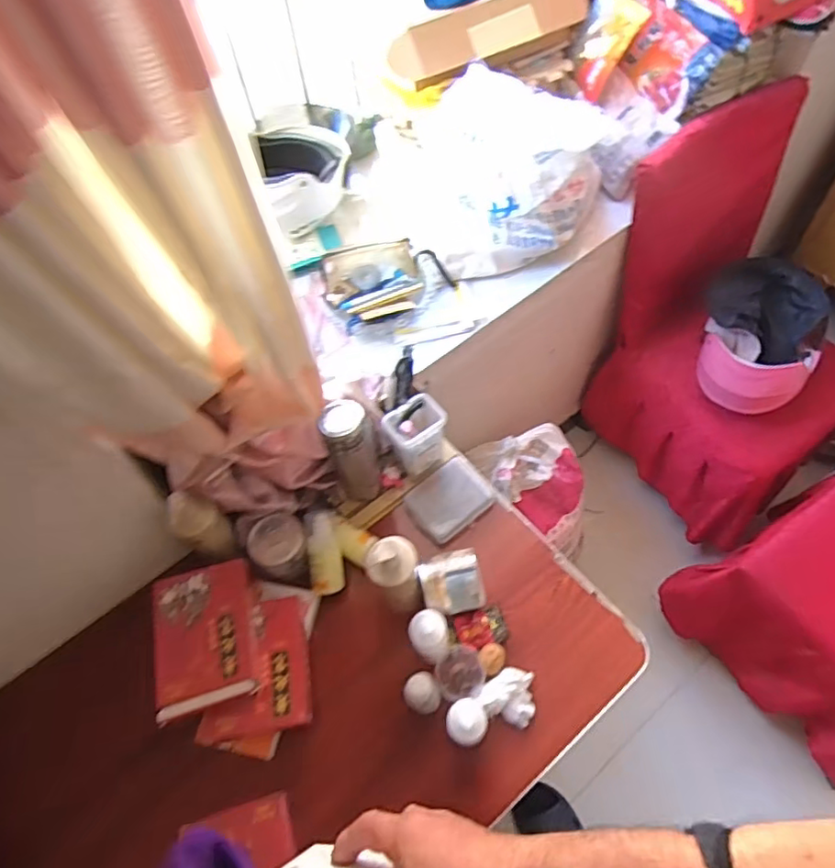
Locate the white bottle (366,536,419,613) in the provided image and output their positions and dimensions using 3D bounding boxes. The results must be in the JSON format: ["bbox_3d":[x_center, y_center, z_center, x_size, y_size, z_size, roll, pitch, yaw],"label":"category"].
[{"bbox_3d":[-0.027,0.178,0.754,0.065,0.155,0.066,-2,59,3],"label":"white bottle"}]

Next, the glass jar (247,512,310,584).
[{"bbox_3d":[-0.195,0.167,0.845,0.081,0.081,0.086,-2,60,3],"label":"glass jar"}]

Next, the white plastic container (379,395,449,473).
[{"bbox_3d":[-0.002,0.009,0.876,0.080,0.124,0.066,-31,62,-14],"label":"white plastic container"}]

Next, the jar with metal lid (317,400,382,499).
[{"bbox_3d":[-0.091,0.025,0.836,0.073,0.186,0.065,-17,60,-6],"label":"jar with metal lid"}]

